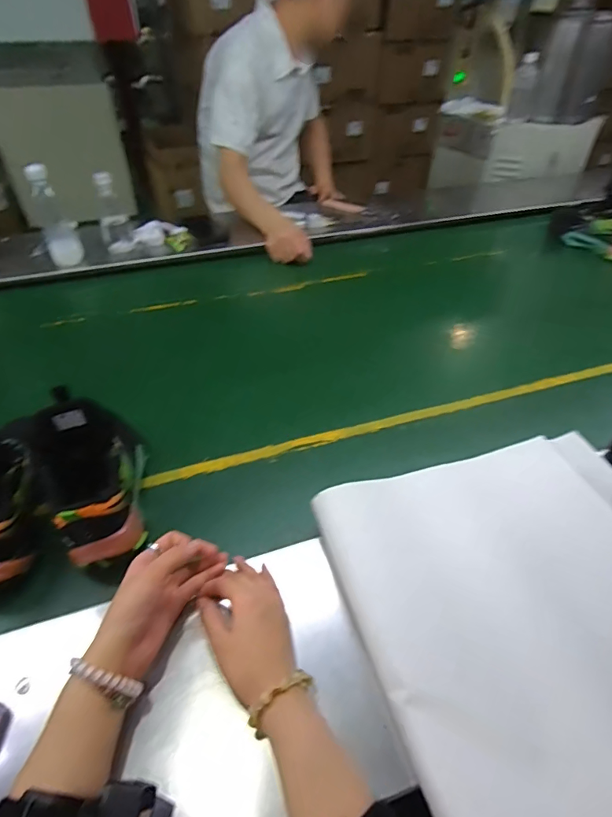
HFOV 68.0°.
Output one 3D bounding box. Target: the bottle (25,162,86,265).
[{"bbox_3d":[-0.542,-0.411,0.976,0.068,0.201,0.104,-19,47,-20],"label":"bottle"}]

